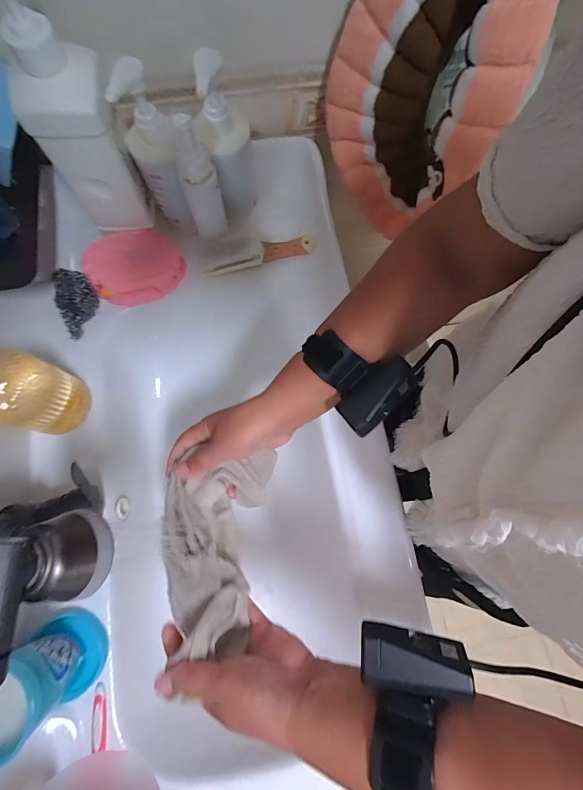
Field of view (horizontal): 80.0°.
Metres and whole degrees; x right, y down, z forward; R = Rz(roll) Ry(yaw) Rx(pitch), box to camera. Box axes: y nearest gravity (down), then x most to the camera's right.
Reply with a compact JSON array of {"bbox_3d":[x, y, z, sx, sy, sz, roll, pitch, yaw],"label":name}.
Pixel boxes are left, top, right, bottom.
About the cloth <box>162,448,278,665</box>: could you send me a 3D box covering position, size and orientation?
[{"bbox_3d":[-0.079,0.137,0.337,0.098,0.060,0.170,8,75,1],"label":"cloth"}]

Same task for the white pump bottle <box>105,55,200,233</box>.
[{"bbox_3d":[-0.156,-0.271,0.418,0.050,0.191,0.063,-24,77,-7],"label":"white pump bottle"}]

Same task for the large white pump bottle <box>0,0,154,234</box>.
[{"bbox_3d":[-0.215,-0.272,0.363,0.092,0.238,0.056,-34,78,-9],"label":"large white pump bottle"}]

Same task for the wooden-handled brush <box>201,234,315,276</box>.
[{"bbox_3d":[-0.048,-0.206,0.494,0.161,0.027,0.033,-9,75,-3],"label":"wooden-handled brush"}]

